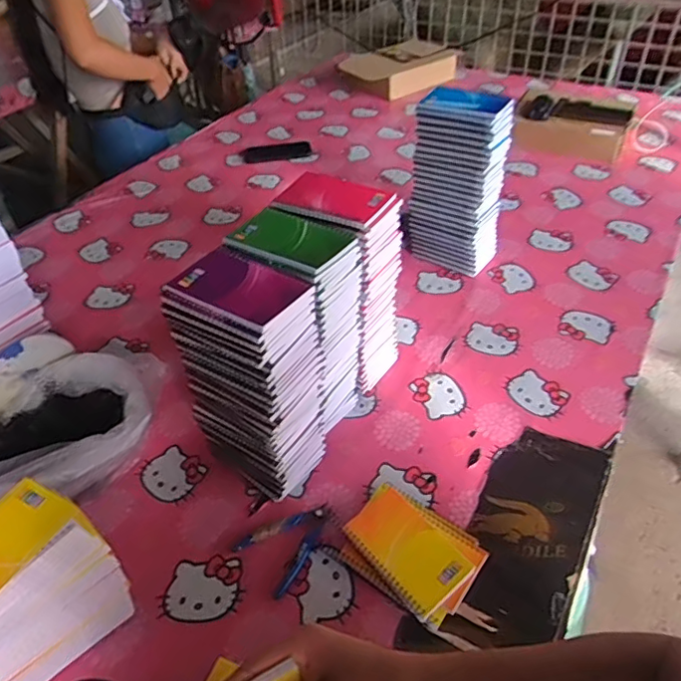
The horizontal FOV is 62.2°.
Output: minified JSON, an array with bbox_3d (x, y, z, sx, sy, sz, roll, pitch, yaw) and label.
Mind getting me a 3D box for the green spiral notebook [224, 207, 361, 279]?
[{"bbox_3d":[-0.055,-0.115,0.624,0.124,0.015,0.091,23,49,27],"label":"green spiral notebook"}]

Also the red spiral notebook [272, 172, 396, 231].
[{"bbox_3d":[-0.010,-0.173,0.684,0.134,0.013,0.090,20,48,24],"label":"red spiral notebook"}]

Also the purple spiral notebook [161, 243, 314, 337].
[{"bbox_3d":[-0.104,-0.054,0.566,0.125,0.011,0.088,20,48,24],"label":"purple spiral notebook"}]

